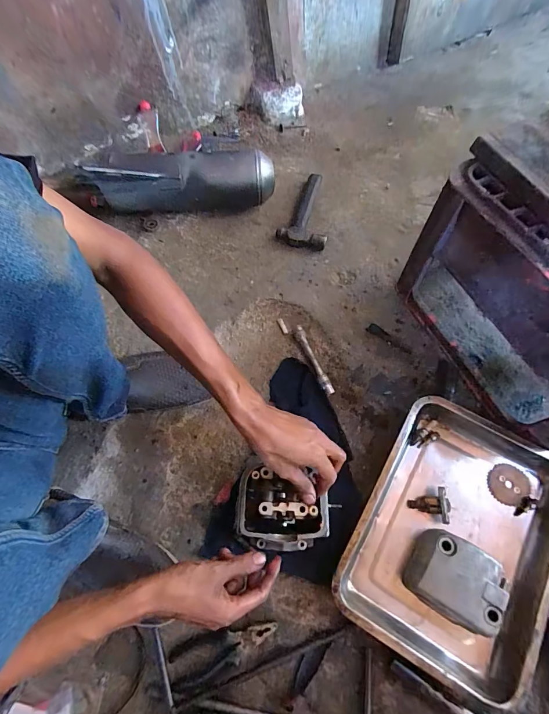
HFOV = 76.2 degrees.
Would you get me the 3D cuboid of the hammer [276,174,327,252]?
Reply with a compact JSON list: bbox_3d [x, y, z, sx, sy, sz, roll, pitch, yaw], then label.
[{"bbox_3d":[0.075,-0.333,0.792,0.105,0.027,0.199,10,68,8],"label":"hammer"}]

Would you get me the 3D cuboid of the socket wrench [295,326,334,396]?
[{"bbox_3d":[0.073,0.005,0.664,0.018,0.019,0.144,-24,68,-7],"label":"socket wrench"}]

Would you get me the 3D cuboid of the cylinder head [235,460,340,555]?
[{"bbox_3d":[0.012,0.221,0.520,0.134,0.080,0.122,4,67,5],"label":"cylinder head"}]

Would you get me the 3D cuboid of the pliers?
[{"bbox_3d":[-0.074,0.413,0.497,0.154,0.010,0.052,-21,67,-6],"label":"pliers"}]

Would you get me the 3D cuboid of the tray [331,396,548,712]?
[{"bbox_3d":[0.272,0.261,0.524,0.258,0.054,0.346,27,71,14],"label":"tray"}]

